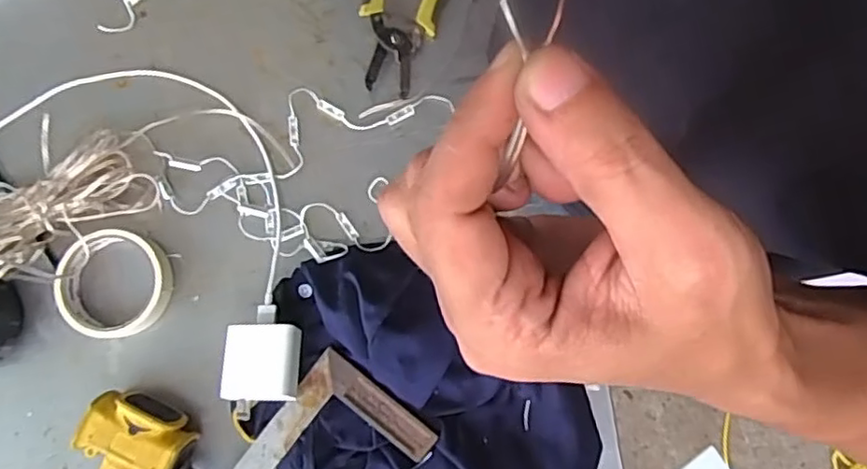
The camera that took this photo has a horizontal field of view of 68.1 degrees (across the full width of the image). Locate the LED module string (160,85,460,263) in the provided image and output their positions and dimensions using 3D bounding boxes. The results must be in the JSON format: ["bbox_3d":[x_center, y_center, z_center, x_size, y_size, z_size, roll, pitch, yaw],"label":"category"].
[{"bbox_3d":[-0.114,-0.054,0.555,0.233,0.013,0.146,4,83,-1],"label":"LED module string"}]

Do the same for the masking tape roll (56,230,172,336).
[{"bbox_3d":[-0.265,0.040,0.538,0.089,0.023,0.087,0,83,-1],"label":"masking tape roll"}]

